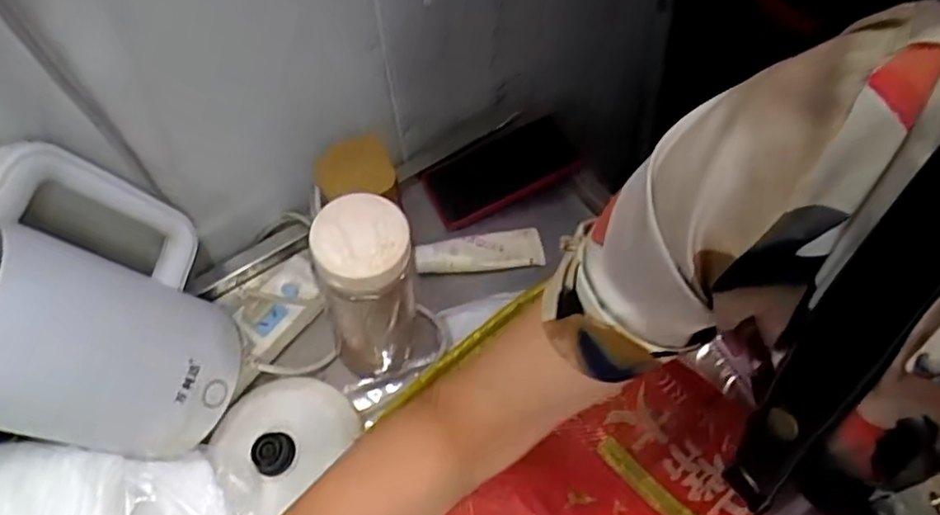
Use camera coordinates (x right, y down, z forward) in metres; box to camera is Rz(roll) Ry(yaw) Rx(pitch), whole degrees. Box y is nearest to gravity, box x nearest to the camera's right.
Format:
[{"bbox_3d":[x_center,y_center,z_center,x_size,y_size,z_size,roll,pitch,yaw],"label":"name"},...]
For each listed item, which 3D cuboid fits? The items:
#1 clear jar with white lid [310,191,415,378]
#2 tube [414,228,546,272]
[{"bbox_3d":[-0.083,0.030,0.545,0.088,0.220,0.085,-28,62,-13],"label":"clear jar with white lid"},{"bbox_3d":[0.009,-0.007,0.665,0.128,0.016,0.036,-9,59,-3],"label":"tube"}]

